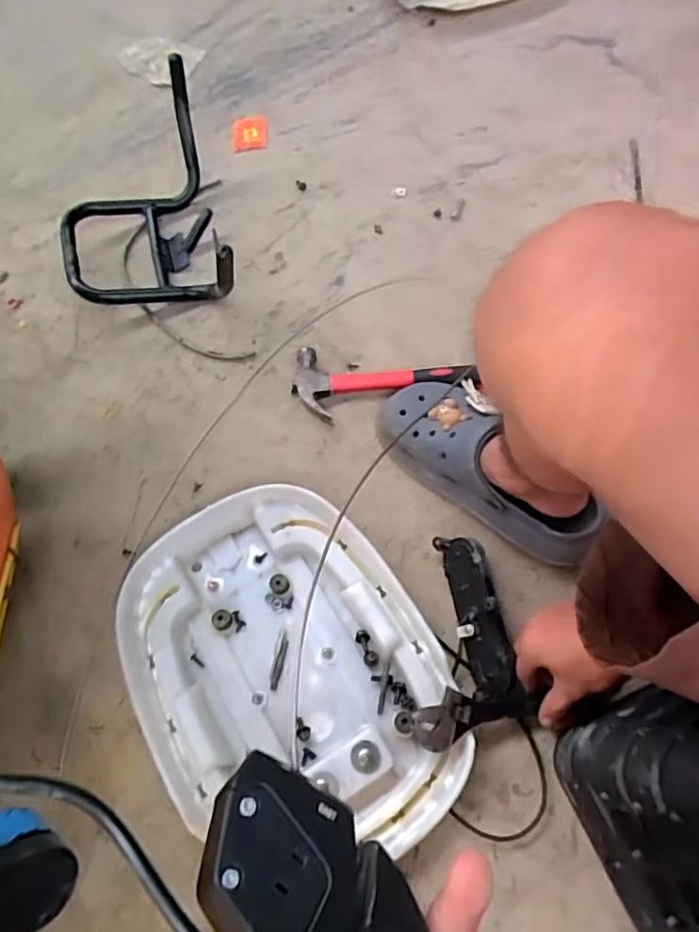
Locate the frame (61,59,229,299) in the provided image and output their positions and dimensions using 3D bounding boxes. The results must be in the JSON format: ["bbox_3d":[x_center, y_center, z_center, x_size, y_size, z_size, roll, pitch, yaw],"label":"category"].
[{"bbox_3d":[-0.274,-0.320,0.765,0.210,0.137,0.320,-16,66,-4],"label":"frame"}]

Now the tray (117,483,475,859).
[{"bbox_3d":[-0.061,0.196,0.579,0.266,0.047,0.347,-28,68,-10],"label":"tray"}]

